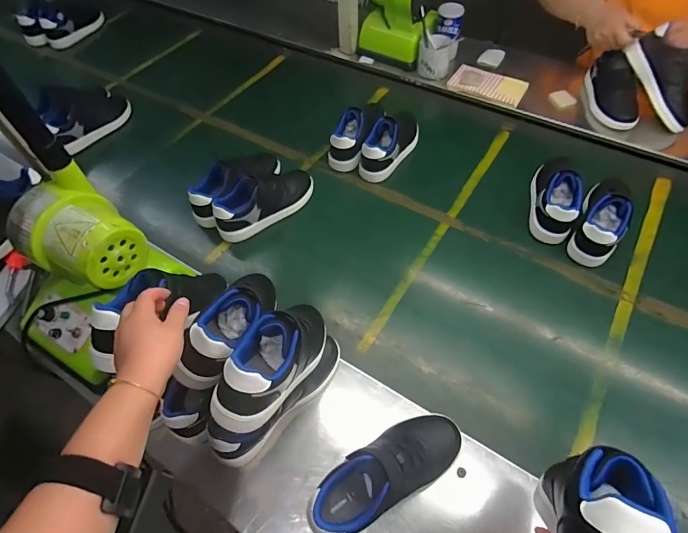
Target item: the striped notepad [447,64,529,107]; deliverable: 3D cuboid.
[{"bbox_3d":[0.373,-0.472,1.053,0.185,0.019,0.105,26,60,19],"label":"striped notepad"}]

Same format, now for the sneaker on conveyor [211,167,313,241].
[{"bbox_3d":[-0.166,-0.148,0.839,0.098,0.084,0.230,36,64,24],"label":"sneaker on conveyor"}]

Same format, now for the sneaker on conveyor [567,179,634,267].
[{"bbox_3d":[0.523,-0.118,0.790,0.085,0.095,0.251,27,60,19],"label":"sneaker on conveyor"}]

